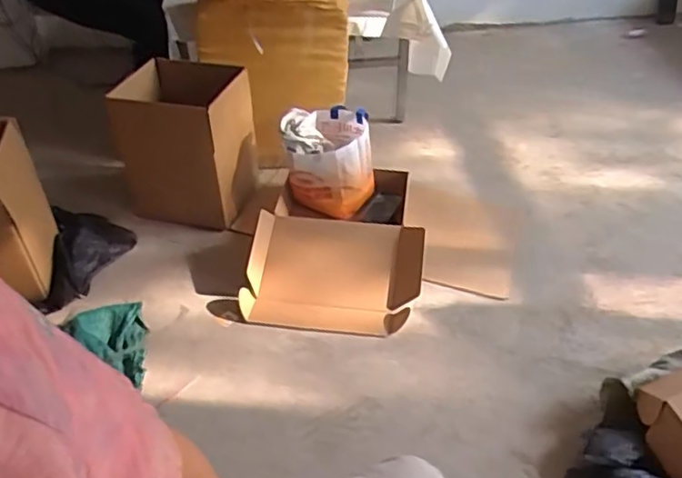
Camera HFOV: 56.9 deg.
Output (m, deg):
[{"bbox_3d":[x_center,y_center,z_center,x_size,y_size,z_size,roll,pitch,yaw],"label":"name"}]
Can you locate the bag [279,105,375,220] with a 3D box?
[{"bbox_3d":[-0.034,-0.221,1.804,0.252,0.244,0.193,-9,44,-11],"label":"bag"}]

